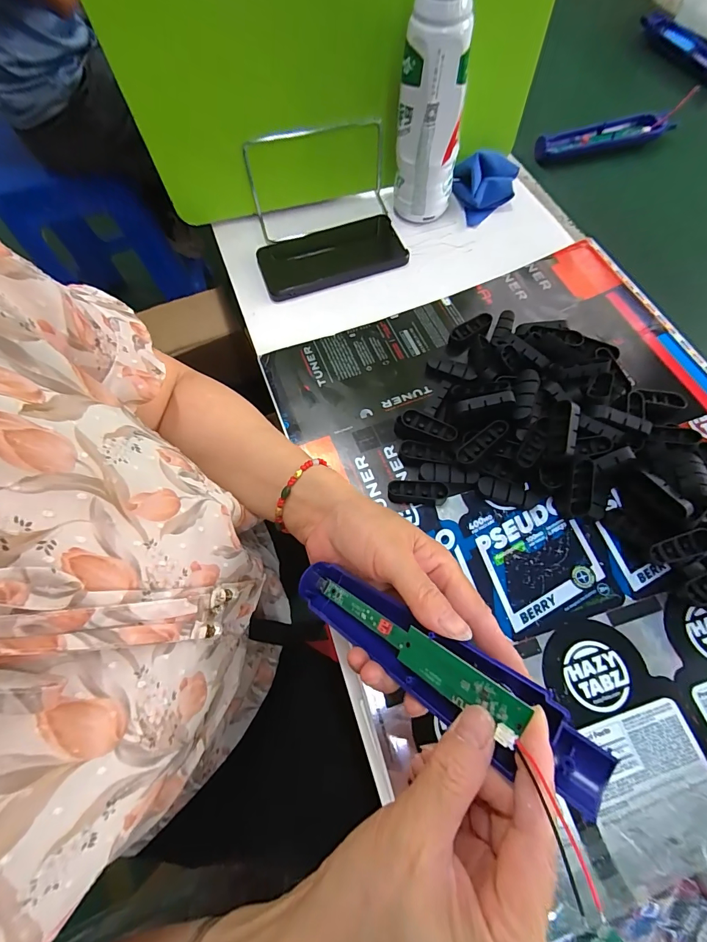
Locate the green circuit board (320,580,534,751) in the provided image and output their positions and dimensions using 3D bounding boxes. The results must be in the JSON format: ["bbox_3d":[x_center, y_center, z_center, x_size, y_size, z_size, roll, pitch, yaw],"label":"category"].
[{"bbox_3d":[0.027,0.094,0.211,0.133,0.008,0.019,19,65,45],"label":"green circuit board"}]

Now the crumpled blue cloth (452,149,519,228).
[{"bbox_3d":[0.151,-0.334,0.442,0.070,0.042,0.092,13,70,8],"label":"crumpled blue cloth"}]

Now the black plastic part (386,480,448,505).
[{"bbox_3d":[0.052,0.019,0.314,0.048,0.010,0.019,2,69,4],"label":"black plastic part"}]

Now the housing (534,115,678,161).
[{"bbox_3d":[0.320,-0.427,0.494,0.177,0.027,0.024,-11,69,-2],"label":"housing"}]

